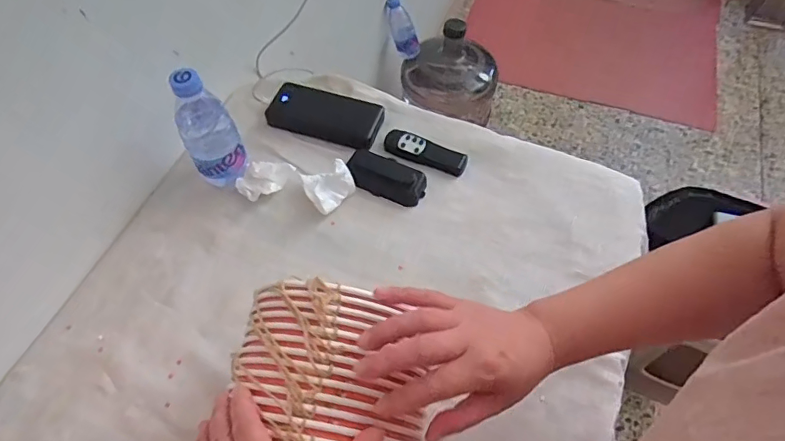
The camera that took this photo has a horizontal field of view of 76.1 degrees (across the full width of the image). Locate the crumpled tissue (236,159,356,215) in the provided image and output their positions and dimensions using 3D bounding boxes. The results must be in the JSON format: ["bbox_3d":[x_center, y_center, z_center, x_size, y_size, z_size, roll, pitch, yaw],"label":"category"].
[{"bbox_3d":[-0.122,-0.046,0.630,0.145,0.034,0.063,8,56,6],"label":"crumpled tissue"}]

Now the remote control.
[{"bbox_3d":[0.043,-0.091,0.675,0.113,0.015,0.040,19,58,13],"label":"remote control"}]

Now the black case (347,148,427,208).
[{"bbox_3d":[-0.007,-0.057,0.642,0.098,0.027,0.053,18,58,12],"label":"black case"}]

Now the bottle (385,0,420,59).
[{"bbox_3d":[0.026,-0.506,1.314,0.059,0.170,0.051,14,53,41],"label":"bottle"}]

